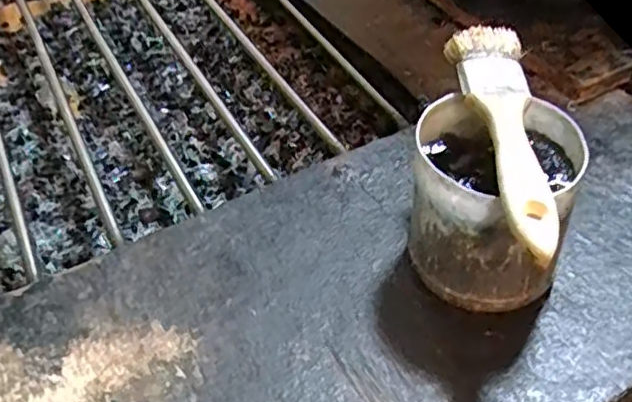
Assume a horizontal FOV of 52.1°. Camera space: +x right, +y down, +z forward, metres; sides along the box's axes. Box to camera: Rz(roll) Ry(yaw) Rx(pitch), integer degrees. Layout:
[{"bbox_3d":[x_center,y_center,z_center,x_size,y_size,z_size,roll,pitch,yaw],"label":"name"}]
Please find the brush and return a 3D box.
[{"bbox_3d":[0.096,-0.039,0.323,0.038,0.015,0.163,-2,46,3],"label":"brush"}]

